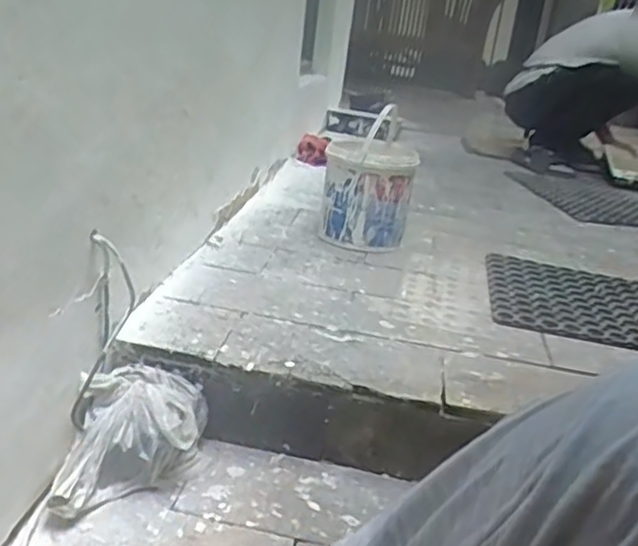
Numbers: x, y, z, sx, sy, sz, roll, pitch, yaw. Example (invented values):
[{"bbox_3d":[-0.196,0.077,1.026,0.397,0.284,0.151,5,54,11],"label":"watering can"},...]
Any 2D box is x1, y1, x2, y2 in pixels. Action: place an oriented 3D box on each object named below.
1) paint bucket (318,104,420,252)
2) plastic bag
[{"bbox_3d":[0.100,-0.183,1.438,0.175,0.238,0.173,10,21,4],"label":"paint bucket"},{"bbox_3d":[-0.223,0.203,0.857,0.138,0.107,0.212,9,20,2],"label":"plastic bag"}]

